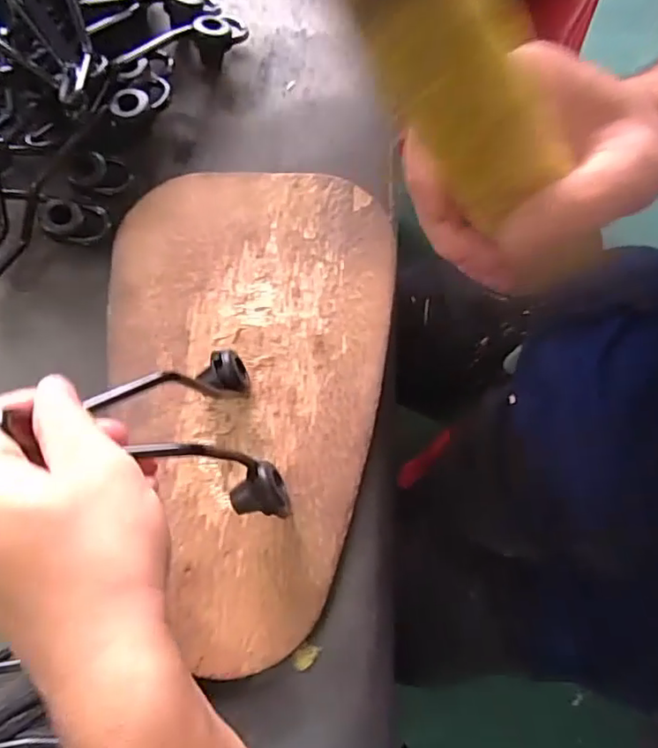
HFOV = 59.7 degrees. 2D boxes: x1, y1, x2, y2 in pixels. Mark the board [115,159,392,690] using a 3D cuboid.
[{"bbox_3d":[-0.067,0.013,0.402,0.199,0.016,0.341,5,77,4],"label":"board"}]

